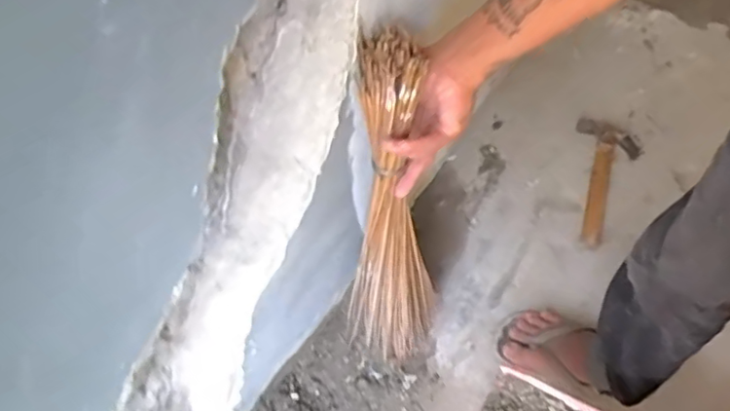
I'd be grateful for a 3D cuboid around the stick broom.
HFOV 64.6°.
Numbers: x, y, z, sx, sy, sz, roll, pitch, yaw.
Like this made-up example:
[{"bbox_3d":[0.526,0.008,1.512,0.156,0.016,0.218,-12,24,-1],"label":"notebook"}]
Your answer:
[{"bbox_3d":[0.034,0.039,0.726,0.117,0.576,0.059,13,51,13],"label":"stick broom"}]

